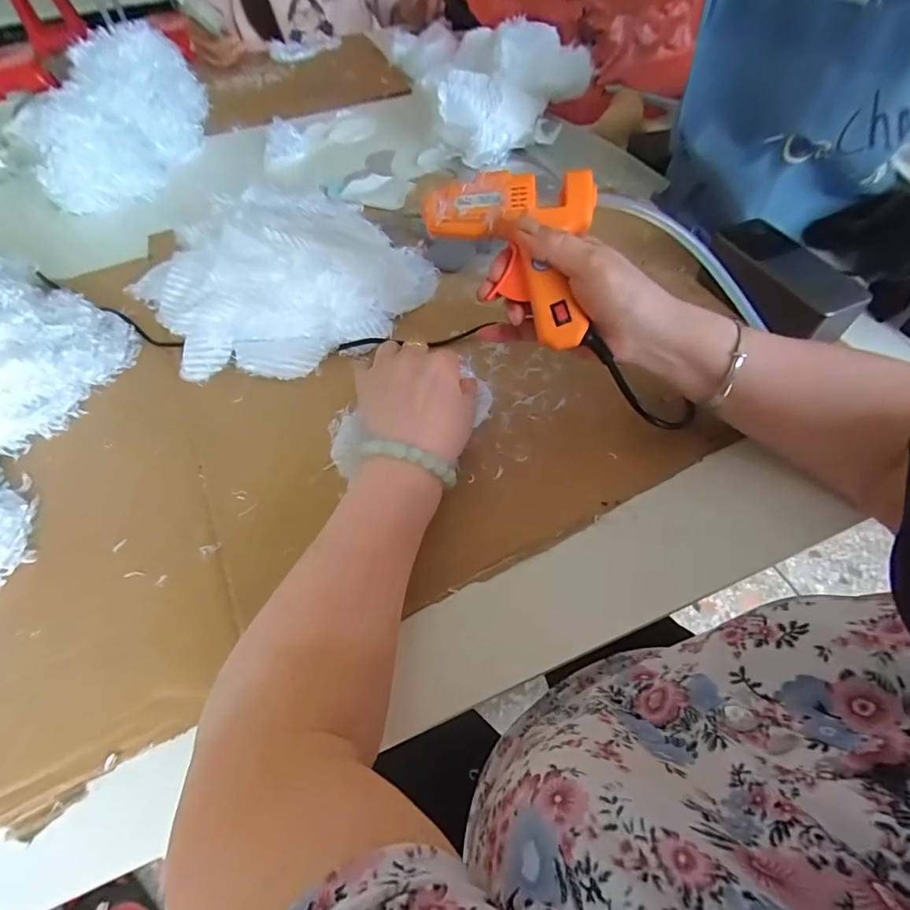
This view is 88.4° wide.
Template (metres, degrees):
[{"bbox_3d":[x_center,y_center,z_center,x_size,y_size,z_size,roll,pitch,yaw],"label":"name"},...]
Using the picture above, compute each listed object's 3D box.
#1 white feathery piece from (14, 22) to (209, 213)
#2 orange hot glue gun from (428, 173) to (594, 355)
[{"bbox_3d":[-0.457,-0.465,0.638,0.133,0.113,0.284,1,57,2],"label":"white feathery piece"},{"bbox_3d":[0.056,-0.148,0.321,0.091,0.033,0.137,-44,95,11],"label":"orange hot glue gun"}]

